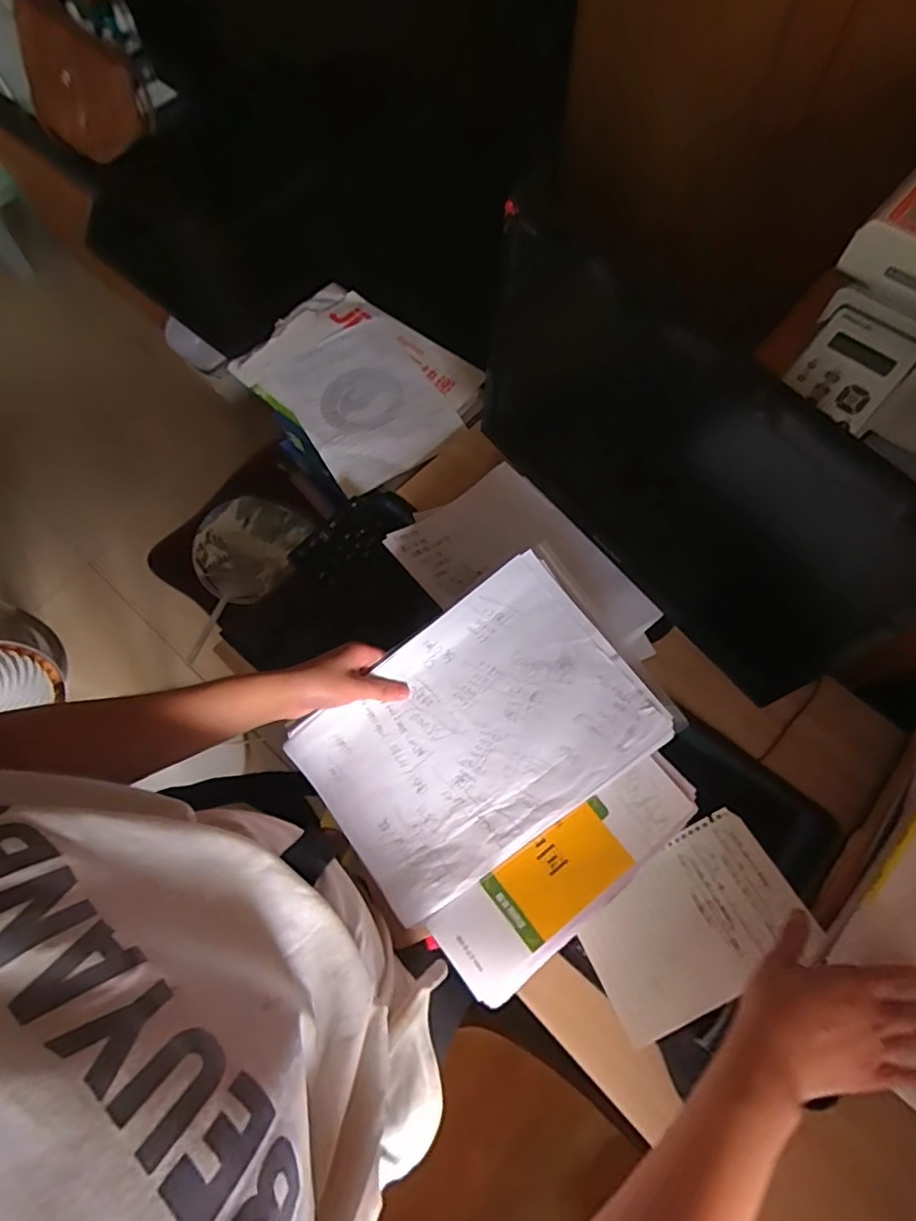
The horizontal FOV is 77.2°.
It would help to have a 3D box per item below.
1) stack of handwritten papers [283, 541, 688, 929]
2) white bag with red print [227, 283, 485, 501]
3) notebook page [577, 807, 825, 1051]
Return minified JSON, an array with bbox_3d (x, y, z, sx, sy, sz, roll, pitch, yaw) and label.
[{"bbox_3d":[0.021,0.110,0.540,0.312,0.015,0.214,-36,75,-4],"label":"stack of handwritten papers"},{"bbox_3d":[-0.156,-0.364,0.910,0.263,0.035,0.378,-39,72,-12],"label":"white bag with red print"},{"bbox_3d":[0.226,0.308,0.567,0.203,0.011,0.135,-31,51,3],"label":"notebook page"}]

